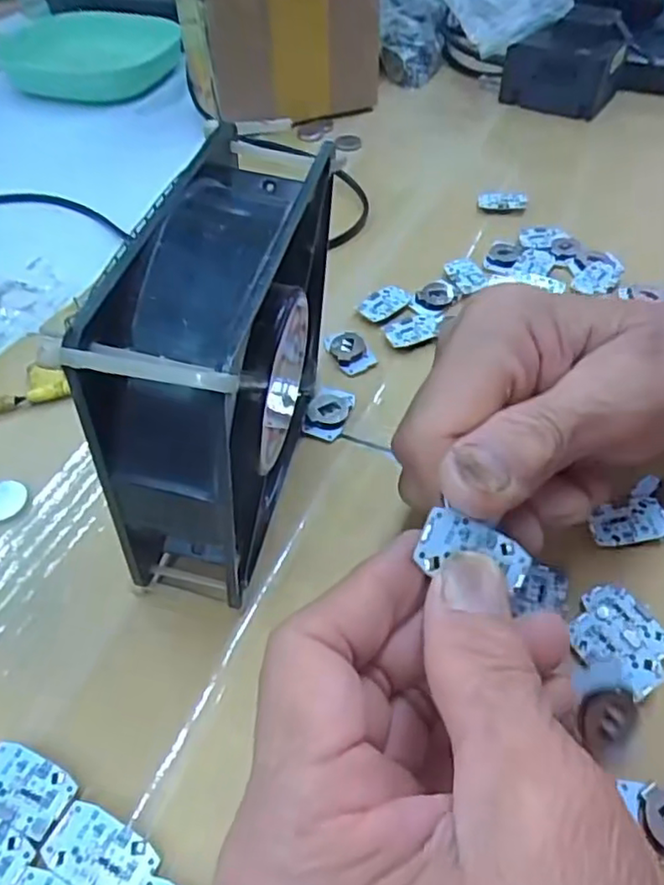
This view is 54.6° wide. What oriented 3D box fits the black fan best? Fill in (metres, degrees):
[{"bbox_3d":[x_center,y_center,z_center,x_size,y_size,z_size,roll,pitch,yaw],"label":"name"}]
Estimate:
[{"bbox_3d":[-0.030,-0.016,0.213,0.044,0.120,0.141,8,49,7],"label":"black fan"}]

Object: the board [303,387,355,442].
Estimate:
[{"bbox_3d":[-0.001,-0.014,0.289,0.018,0.007,0.028,17,51,14],"label":"board"}]

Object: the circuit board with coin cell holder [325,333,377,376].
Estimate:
[{"bbox_3d":[0.009,-0.045,0.313,0.017,0.004,0.027,-20,52,-17],"label":"circuit board with coin cell holder"}]

